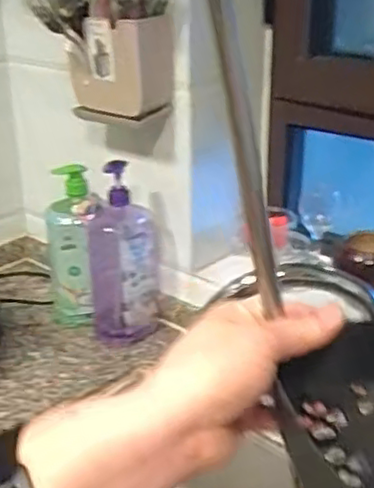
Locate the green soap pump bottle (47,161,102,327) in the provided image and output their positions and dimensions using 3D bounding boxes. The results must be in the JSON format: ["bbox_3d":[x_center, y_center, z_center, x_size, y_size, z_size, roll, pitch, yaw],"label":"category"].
[{"bbox_3d":[-0.182,0.008,1.111,0.087,0.255,0.063,9,26,21],"label":"green soap pump bottle"}]

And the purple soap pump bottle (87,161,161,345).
[{"bbox_3d":[-0.098,0.016,1.071,0.109,0.275,0.098,-3,24,-5],"label":"purple soap pump bottle"}]

